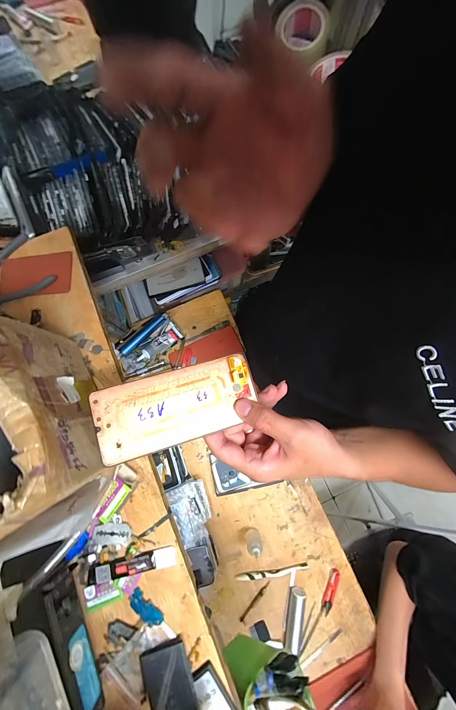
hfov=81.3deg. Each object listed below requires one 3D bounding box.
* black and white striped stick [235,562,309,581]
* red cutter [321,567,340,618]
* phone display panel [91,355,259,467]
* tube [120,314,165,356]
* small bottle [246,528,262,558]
[{"bbox_3d":[0.107,0.534,0.651,0.175,0.007,0.019,-9,78,-2],"label":"black and white striped stick"},{"bbox_3d":[0.248,0.571,0.641,0.024,0.008,0.097,22,79,5],"label":"red cutter"},{"bbox_3d":[-0.047,0.047,0.256,0.152,0.005,0.069,-19,78,-13],"label":"phone display panel"},{"bbox_3d":[-0.238,-0.059,0.751,0.030,0.019,0.157,39,66,8],"label":"tube"},{"bbox_3d":[0.061,0.444,0.629,0.035,0.086,0.029,-10,78,-2],"label":"small bottle"}]

